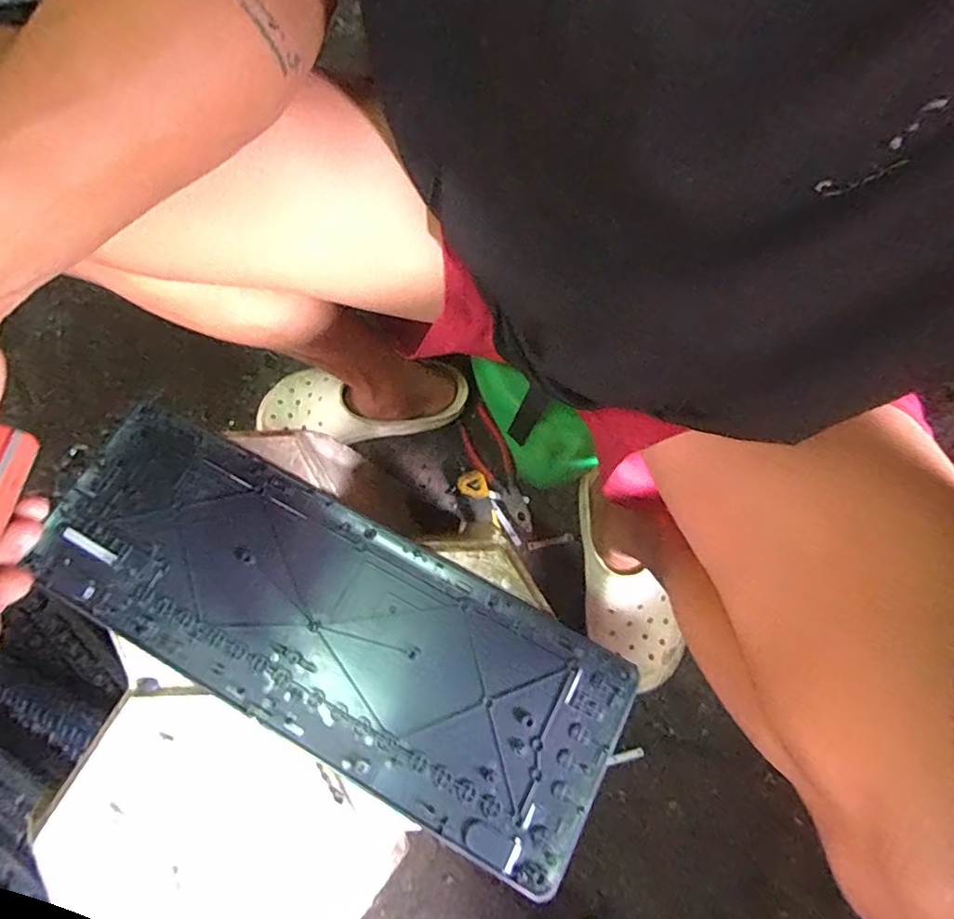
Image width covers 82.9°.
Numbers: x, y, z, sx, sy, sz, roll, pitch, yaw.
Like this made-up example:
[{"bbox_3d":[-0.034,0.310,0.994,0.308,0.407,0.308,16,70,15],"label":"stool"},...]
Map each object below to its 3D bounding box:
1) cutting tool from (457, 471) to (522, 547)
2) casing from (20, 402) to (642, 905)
[{"bbox_3d":[0.020,0.058,0.665,0.032,0.022,0.106,-41,76,-13],"label":"cutting tool"},{"bbox_3d":[-0.111,0.117,0.396,0.436,0.013,0.156,27,73,8],"label":"casing"}]

